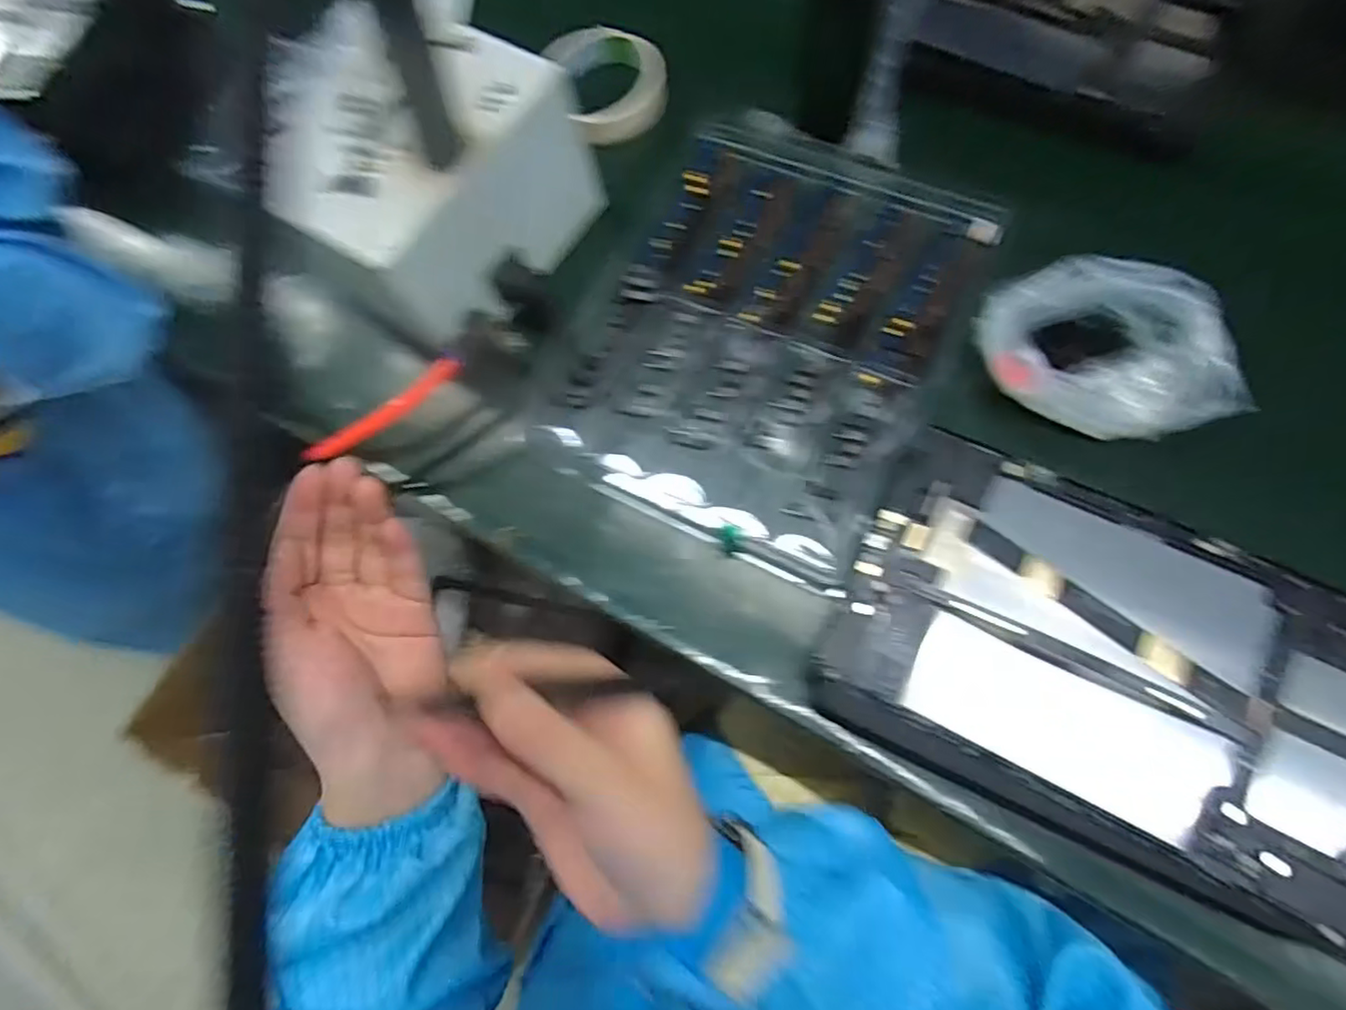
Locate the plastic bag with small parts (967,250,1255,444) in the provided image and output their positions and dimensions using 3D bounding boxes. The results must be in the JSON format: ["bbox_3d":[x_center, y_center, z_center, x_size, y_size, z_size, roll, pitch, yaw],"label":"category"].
[{"bbox_3d":[0.228,-0.084,0.341,0.120,0.056,0.086,20,75,11],"label":"plastic bag with small parts"}]

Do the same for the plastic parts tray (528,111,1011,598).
[{"bbox_3d":[0.058,-0.116,0.400,0.215,0.012,0.281,25,78,15],"label":"plastic parts tray"}]

